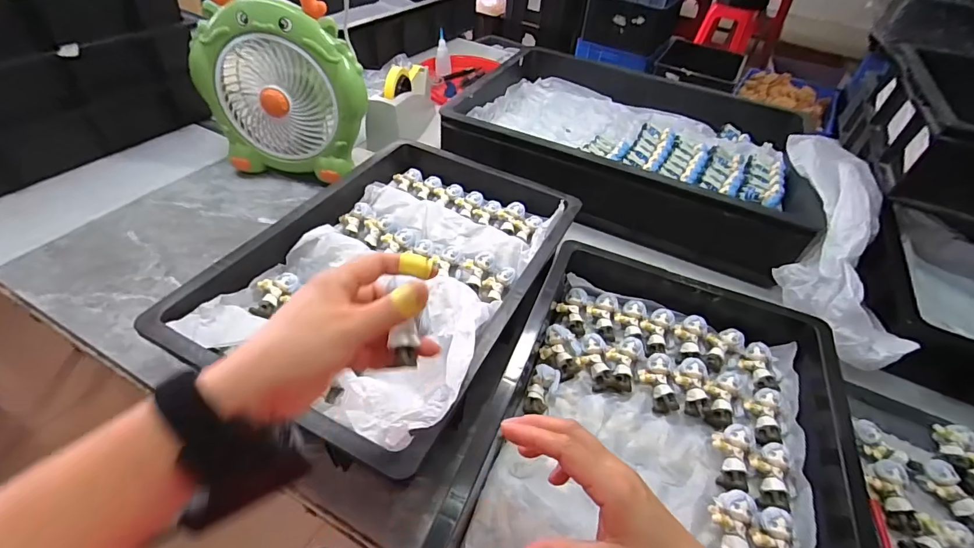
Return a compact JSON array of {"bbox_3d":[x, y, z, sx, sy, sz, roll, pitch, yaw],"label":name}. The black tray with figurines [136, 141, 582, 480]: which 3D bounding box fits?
[{"bbox_3d":[-0.100,-0.019,0.539,0.320,0.068,0.451,22,47,16],"label":"black tray with figurines"}]

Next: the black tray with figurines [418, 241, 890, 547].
[{"bbox_3d":[0.157,0.158,0.411,0.306,0.081,0.462,18,46,12],"label":"black tray with figurines"}]

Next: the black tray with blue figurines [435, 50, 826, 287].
[{"bbox_3d":[0.274,-0.247,0.839,0.615,0.123,0.450,27,48,20],"label":"black tray with blue figurines"}]

